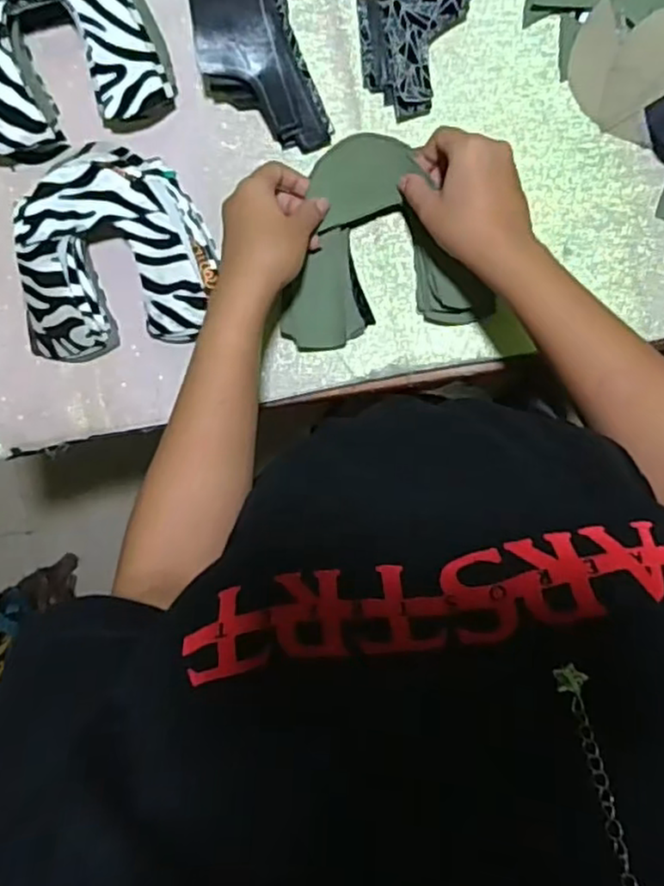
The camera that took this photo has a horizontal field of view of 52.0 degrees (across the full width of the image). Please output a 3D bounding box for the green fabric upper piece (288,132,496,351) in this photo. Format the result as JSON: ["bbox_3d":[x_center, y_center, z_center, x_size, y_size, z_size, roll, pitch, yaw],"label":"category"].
[{"bbox_3d":[0.032,-0.158,0.536,0.160,0.039,0.145,-10,95,7],"label":"green fabric upper piece"}]

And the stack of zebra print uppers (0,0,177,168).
[{"bbox_3d":[-0.223,-0.321,0.537,0.163,0.066,0.139,-13,94,7],"label":"stack of zebra print uppers"}]

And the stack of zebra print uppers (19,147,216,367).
[{"bbox_3d":[-0.183,-0.157,0.563,0.160,0.047,0.156,-9,95,7],"label":"stack of zebra print uppers"}]

